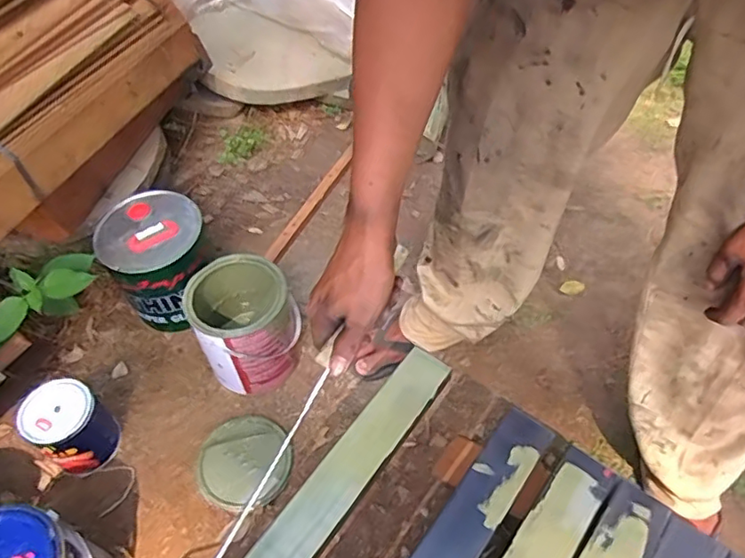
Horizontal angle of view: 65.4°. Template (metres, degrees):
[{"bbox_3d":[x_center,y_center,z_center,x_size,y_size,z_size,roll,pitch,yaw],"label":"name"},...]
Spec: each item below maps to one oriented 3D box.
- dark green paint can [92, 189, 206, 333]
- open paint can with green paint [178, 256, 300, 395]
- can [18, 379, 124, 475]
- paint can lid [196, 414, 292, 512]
[{"bbox_3d":[-0.391,-0.031,1.092,0.180,0.190,0.208,-28,54,-18],"label":"dark green paint can"},{"bbox_3d":[-0.216,0.079,1.006,0.164,0.187,0.168,-26,55,-17],"label":"open paint can with green paint"},{"bbox_3d":[-0.479,0.238,0.934,0.106,0.135,0.102,-2,51,2],"label":"can"},{"bbox_3d":[-0.211,0.297,0.955,0.145,0.019,0.153,-2,51,2],"label":"paint can lid"}]

